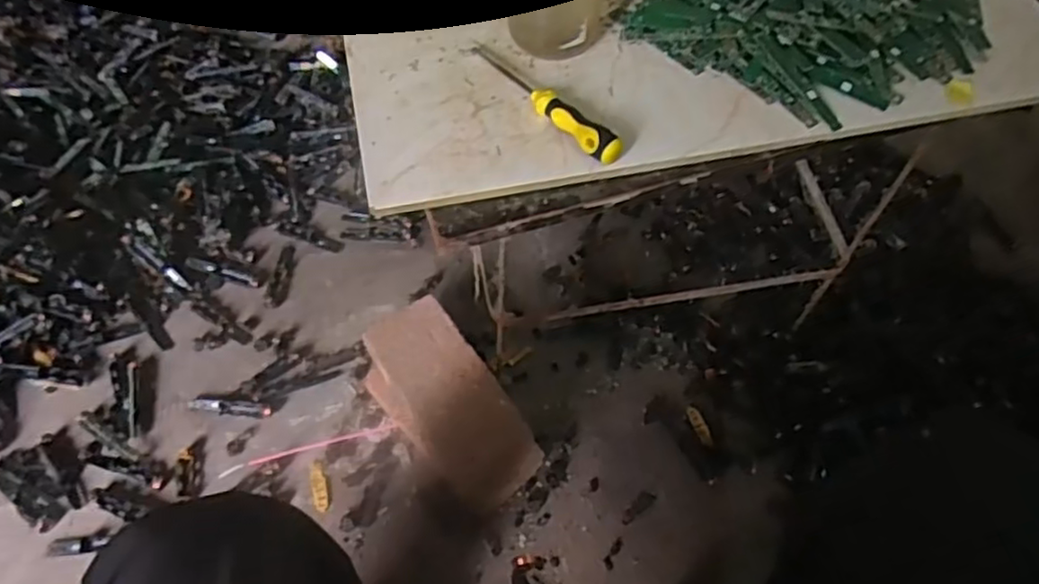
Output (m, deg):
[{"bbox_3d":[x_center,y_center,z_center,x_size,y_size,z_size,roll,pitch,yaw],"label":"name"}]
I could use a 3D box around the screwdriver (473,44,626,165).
[{"bbox_3d":[0.019,-0.148,0.526,0.021,0.024,0.157,-32,63,-20],"label":"screwdriver"}]

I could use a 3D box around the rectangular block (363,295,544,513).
[{"bbox_3d":[-0.085,0.133,0.827,0.115,0.089,0.242,-31,64,-21],"label":"rectangular block"}]

